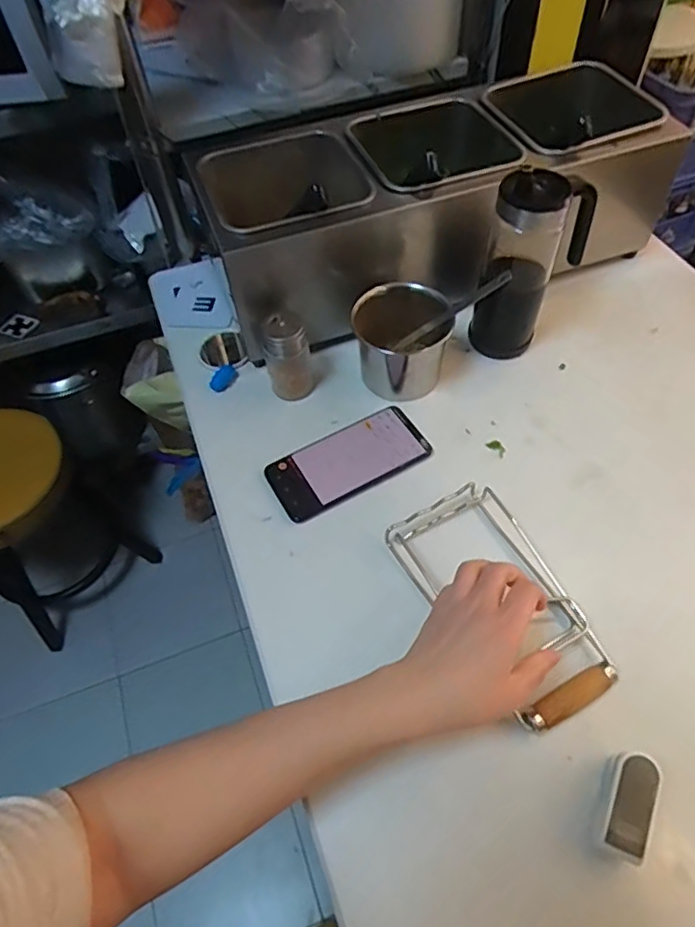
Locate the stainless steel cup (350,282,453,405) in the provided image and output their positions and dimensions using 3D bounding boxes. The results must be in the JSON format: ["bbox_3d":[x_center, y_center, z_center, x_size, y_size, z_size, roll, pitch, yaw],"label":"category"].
[{"bbox_3d":[0.058,-0.128,0.621,0.099,0.096,0.082,1,56,4],"label":"stainless steel cup"}]

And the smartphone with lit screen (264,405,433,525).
[{"bbox_3d":[0.002,-0.003,0.587,0.155,0.009,0.081,-27,58,-14],"label":"smartphone with lit screen"}]

